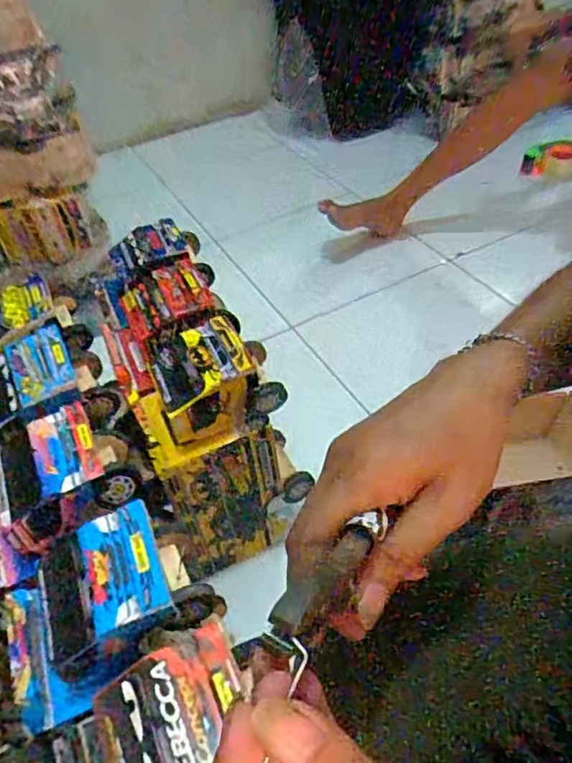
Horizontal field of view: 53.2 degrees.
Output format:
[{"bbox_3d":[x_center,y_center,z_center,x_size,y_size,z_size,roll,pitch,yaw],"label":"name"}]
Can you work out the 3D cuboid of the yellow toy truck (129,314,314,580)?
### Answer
[{"bbox_3d":[-0.086,0.087,0.733,0.165,0.322,0.152,-13,45,-6],"label":"yellow toy truck"}]

